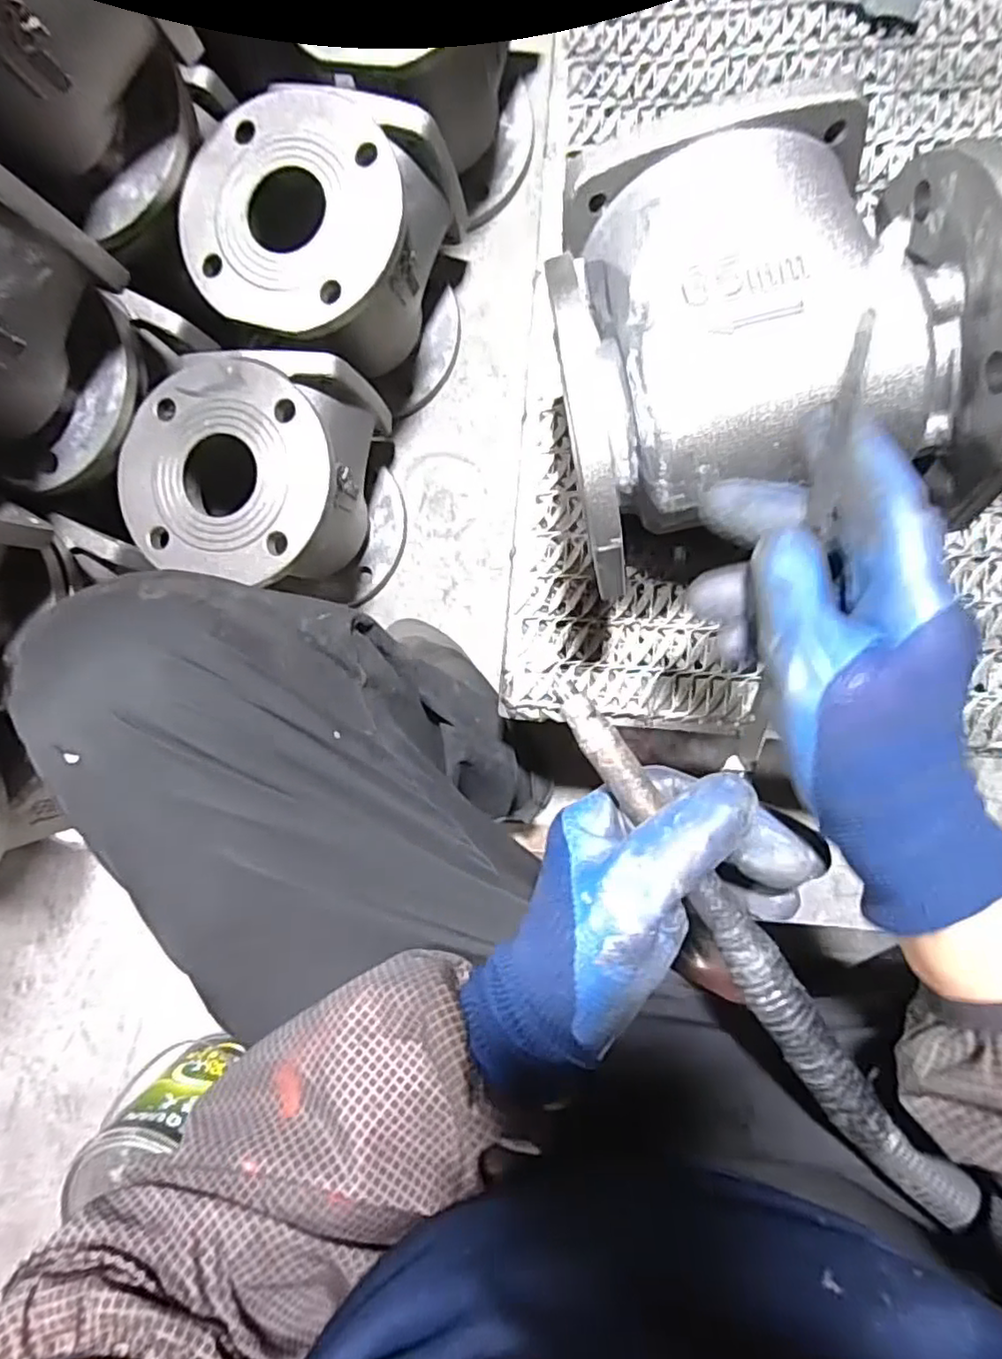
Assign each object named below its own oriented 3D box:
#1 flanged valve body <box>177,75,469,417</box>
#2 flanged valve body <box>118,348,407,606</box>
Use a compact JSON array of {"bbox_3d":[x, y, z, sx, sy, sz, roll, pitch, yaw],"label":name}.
[{"bbox_3d":[-0.143,-0.368,0.581,0.170,0.204,0.177,15,94,8],"label":"flanged valve body"},{"bbox_3d":[-0.202,-0.178,0.599,0.172,0.194,0.184,8,93,9],"label":"flanged valve body"}]

